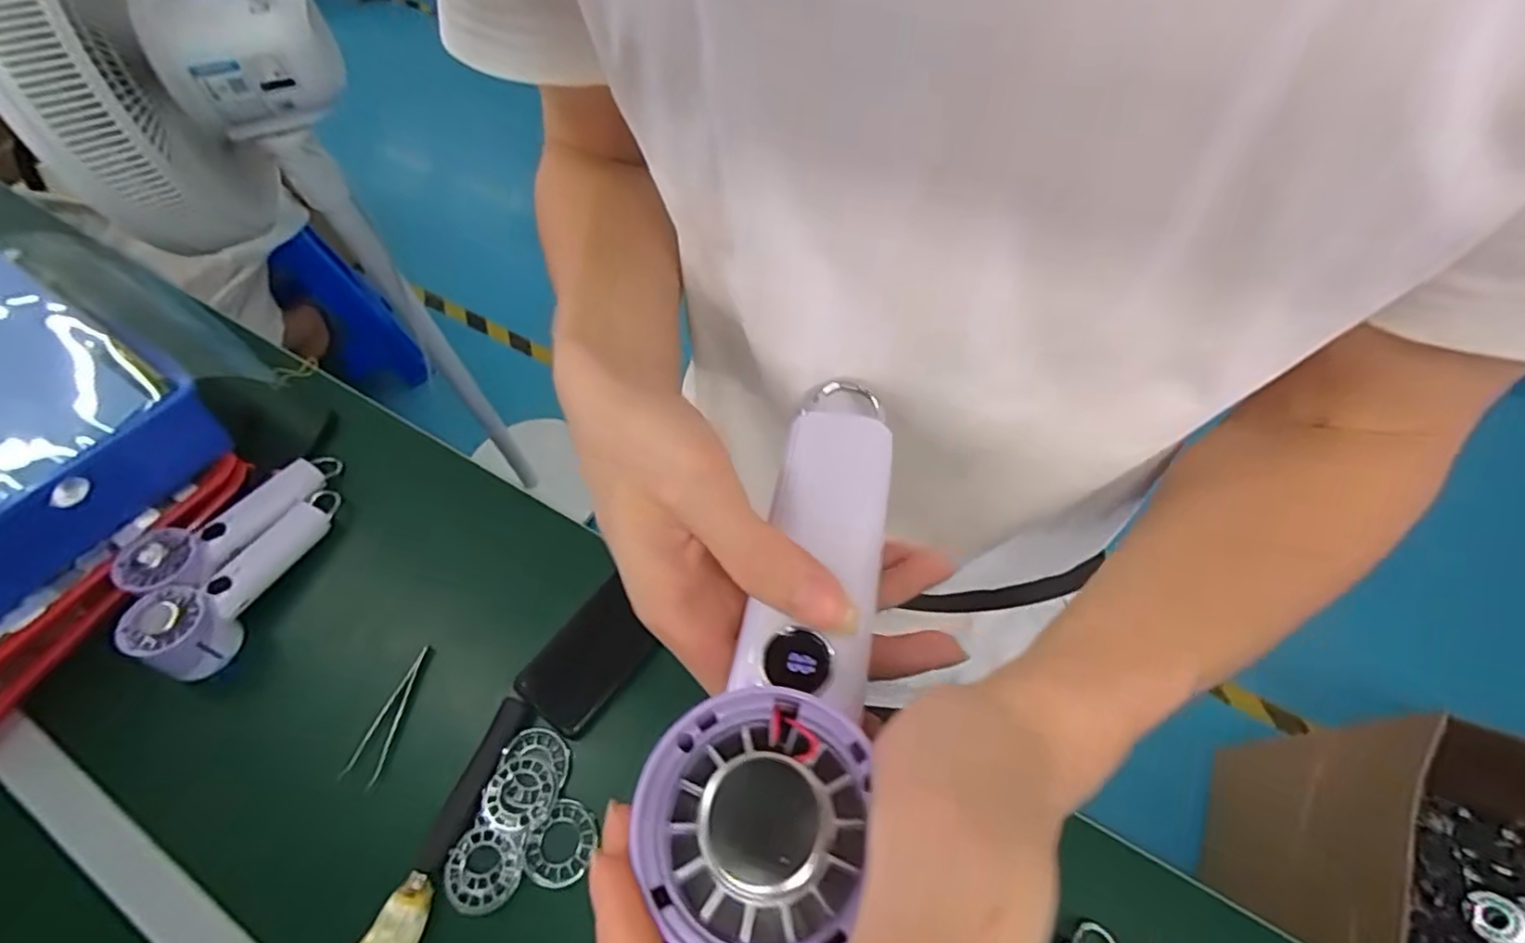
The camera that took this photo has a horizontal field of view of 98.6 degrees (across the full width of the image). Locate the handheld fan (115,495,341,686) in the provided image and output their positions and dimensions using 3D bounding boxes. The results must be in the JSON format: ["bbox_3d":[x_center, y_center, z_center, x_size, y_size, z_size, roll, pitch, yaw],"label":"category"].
[{"bbox_3d":[-0.490,0.099,0.629,0.069,0.061,0.204,18,48,12],"label":"handheld fan"}]

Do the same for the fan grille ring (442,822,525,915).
[{"bbox_3d":[-0.215,0.306,0.505,0.057,0.007,0.057,-1,61,1],"label":"fan grille ring"}]

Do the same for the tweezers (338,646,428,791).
[{"bbox_3d":[-0.323,0.209,0.570,0.027,0.013,0.116,10,61,8],"label":"tweezers"}]

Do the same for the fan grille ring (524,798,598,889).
[{"bbox_3d":[-0.157,0.290,0.513,0.051,0.009,0.057,12,62,9],"label":"fan grille ring"}]

